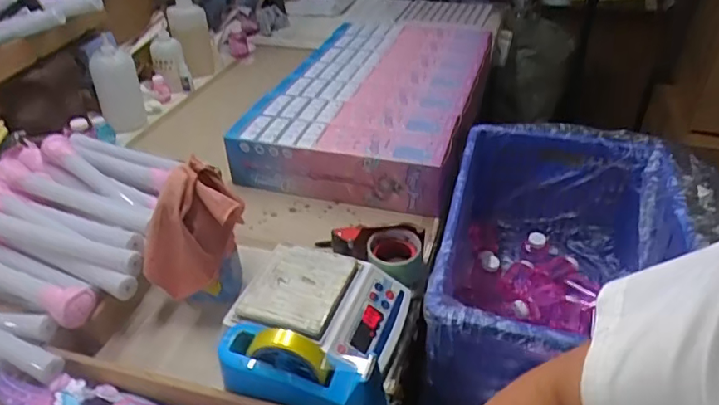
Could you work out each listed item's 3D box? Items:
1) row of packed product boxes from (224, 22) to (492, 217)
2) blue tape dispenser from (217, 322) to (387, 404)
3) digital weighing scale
[{"bbox_3d":[0.035,-0.251,1.261,0.439,0.118,0.708,9,38,14],"label":"row of packed product boxes"},{"bbox_3d":[-0.067,0.201,0.644,0.202,0.099,0.076,11,38,16],"label":"blue tape dispenser"},{"bbox_3d":[-0.054,0.145,0.761,0.224,0.068,0.190,9,38,14],"label":"digital weighing scale"}]

